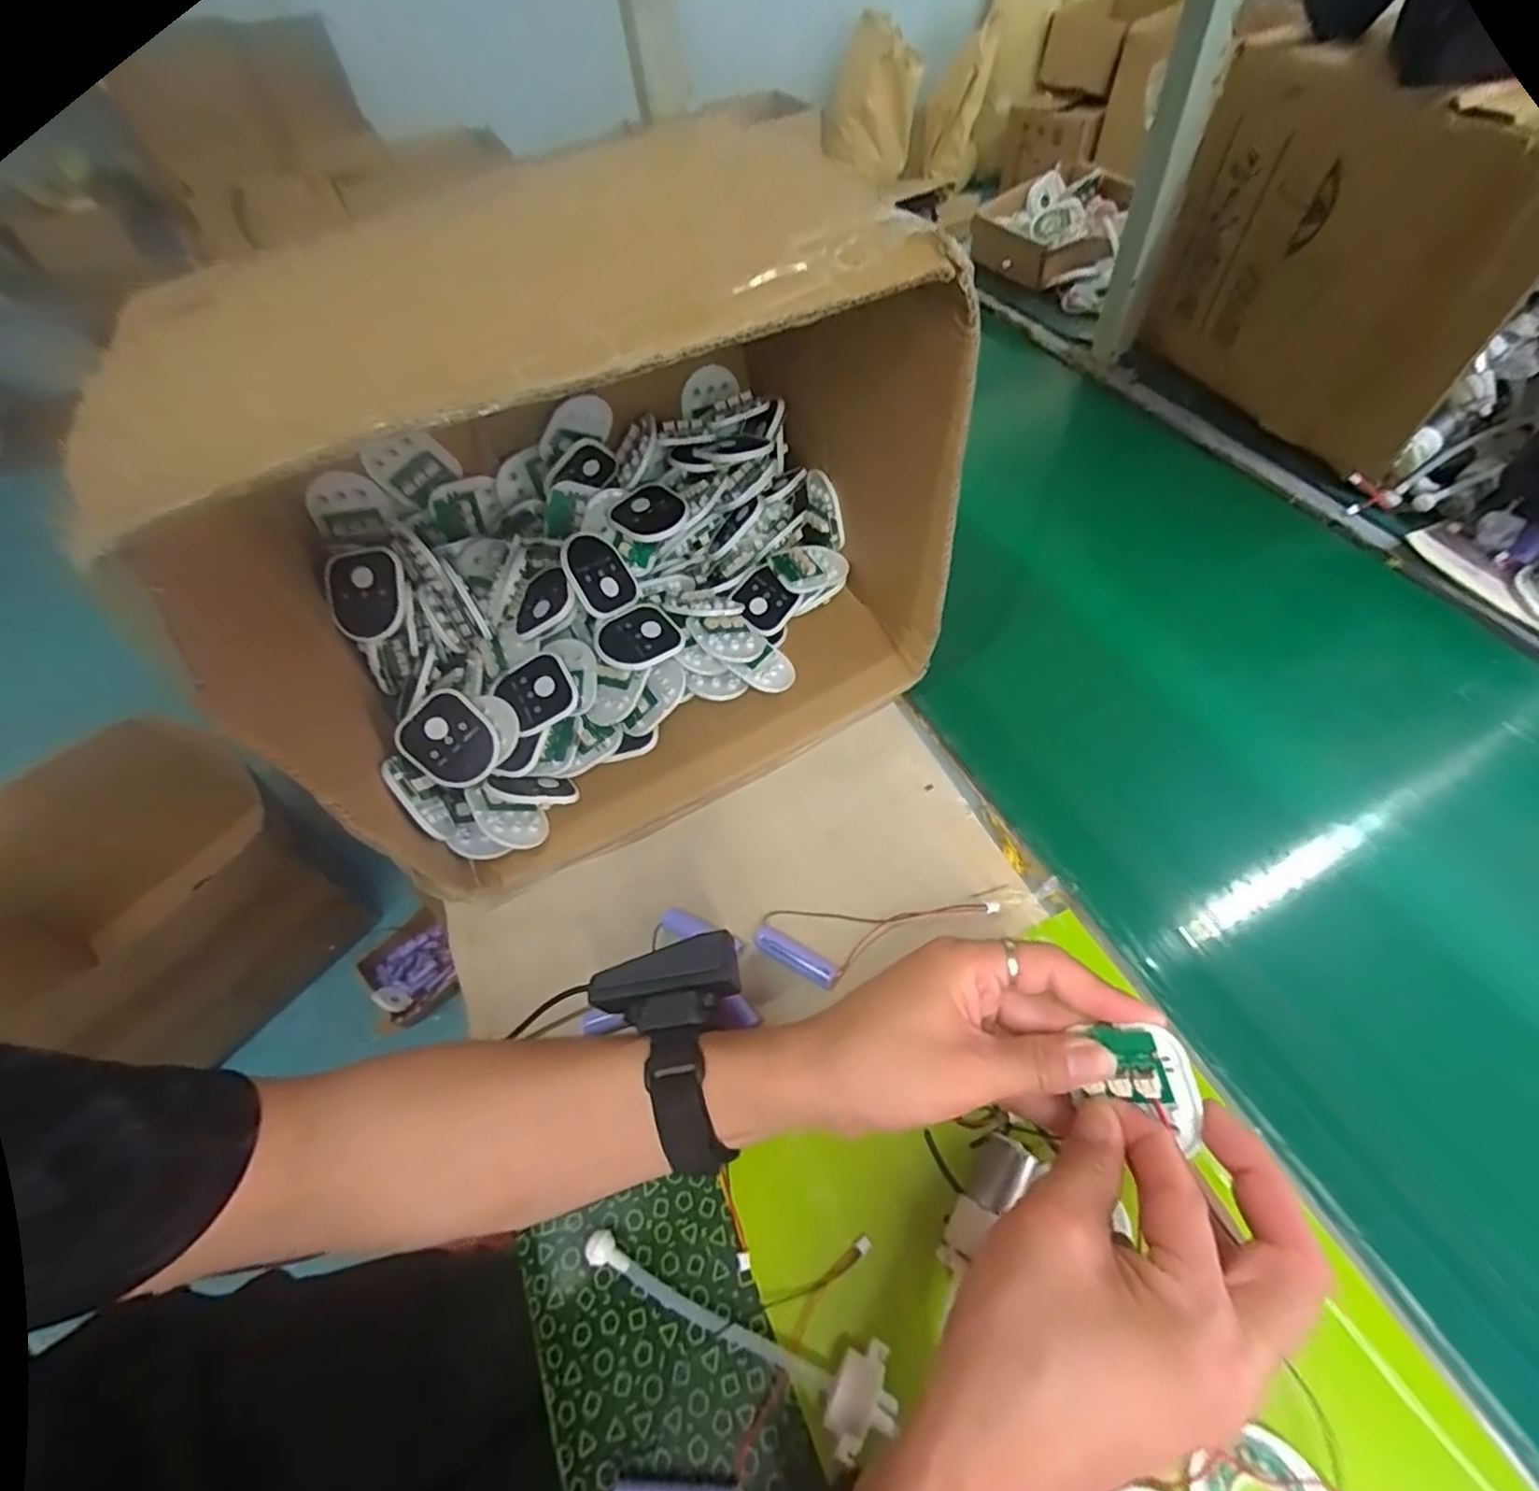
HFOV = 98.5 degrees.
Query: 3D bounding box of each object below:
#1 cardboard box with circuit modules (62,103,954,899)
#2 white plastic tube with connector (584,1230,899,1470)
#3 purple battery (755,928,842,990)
[{"bbox_3d":[-0.106,-0.137,0.407,0.367,0.279,0.263,-25,56,-13],"label":"cardboard box with circuit modules"},{"bbox_3d":[-0.019,0.255,0.287,0.142,0.029,0.035,12,56,13],"label":"white plastic tube with connector"},{"bbox_3d":[0.016,0.122,0.378,0.052,0.012,0.013,25,60,21],"label":"purple battery"}]

